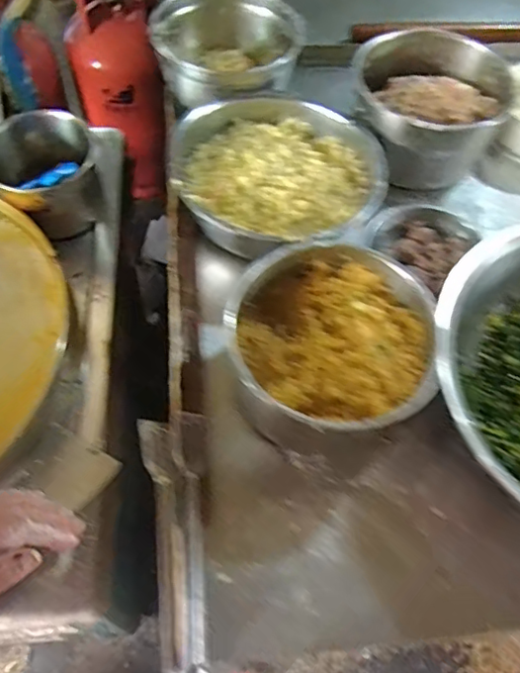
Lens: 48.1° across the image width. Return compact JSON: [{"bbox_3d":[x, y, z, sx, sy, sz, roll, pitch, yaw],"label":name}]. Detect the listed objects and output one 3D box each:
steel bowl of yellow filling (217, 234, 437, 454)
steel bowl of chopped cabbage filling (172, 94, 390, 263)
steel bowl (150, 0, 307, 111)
[{"bbox_3d":[0.074,0.018,0.630,0.198,0.114,0.209,2,60,-3],"label":"steel bowl of yellow filling"},{"bbox_3d":[0.025,-0.203,0.770,0.260,0.088,0.259,2,60,-3],"label":"steel bowl of chopped cabbage filling"},{"bbox_3d":[-0.046,-0.424,0.851,0.209,0.097,0.188,-4,60,-6],"label":"steel bowl"}]

